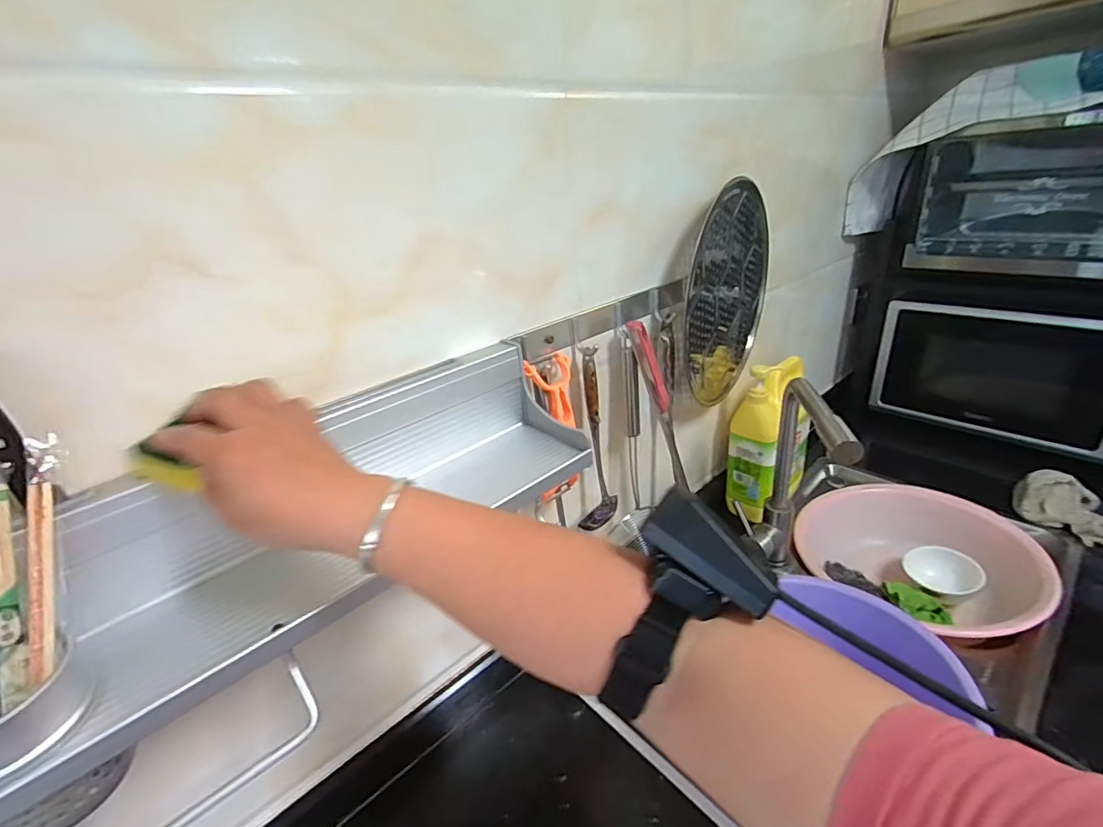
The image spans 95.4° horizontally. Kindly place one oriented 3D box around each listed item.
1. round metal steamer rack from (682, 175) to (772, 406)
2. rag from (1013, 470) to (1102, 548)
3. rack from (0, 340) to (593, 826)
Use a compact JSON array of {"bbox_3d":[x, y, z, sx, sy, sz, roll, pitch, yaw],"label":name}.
[{"bbox_3d":[0.267,-0.183,0.764,0.026,0.304,0.296,16,71,36],"label":"round metal steamer rack"},{"bbox_3d":[0.844,0.148,0.812,0.090,0.059,0.140,-24,31,-32],"label":"rag"},{"bbox_3d":[-0.218,0.106,0.347,0.576,0.136,0.134,-27,33,-36],"label":"rack"}]

